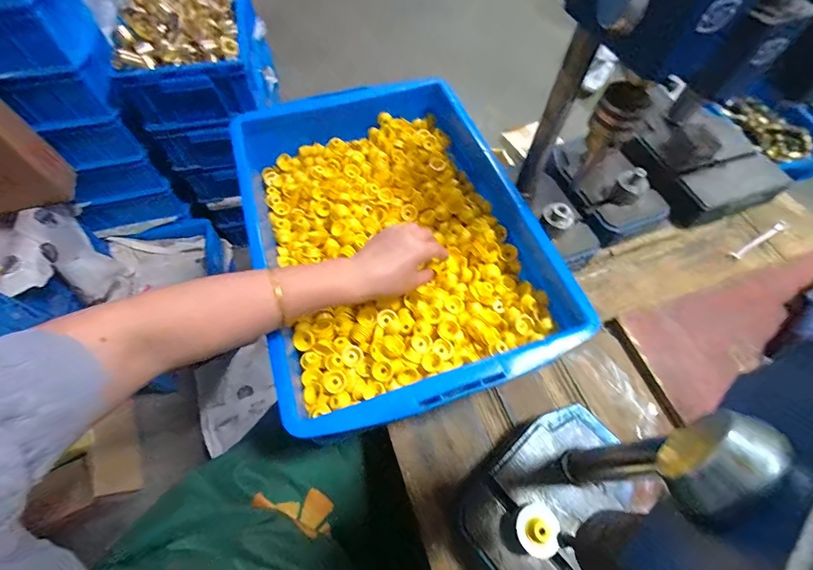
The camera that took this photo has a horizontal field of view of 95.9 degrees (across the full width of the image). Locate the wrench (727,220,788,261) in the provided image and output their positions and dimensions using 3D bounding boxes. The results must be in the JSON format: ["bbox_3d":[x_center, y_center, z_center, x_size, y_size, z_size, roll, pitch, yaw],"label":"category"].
[{"bbox_3d":[0.576,-0.073,0.599,0.136,0.005,0.016,-26,65,-13],"label":"wrench"}]

